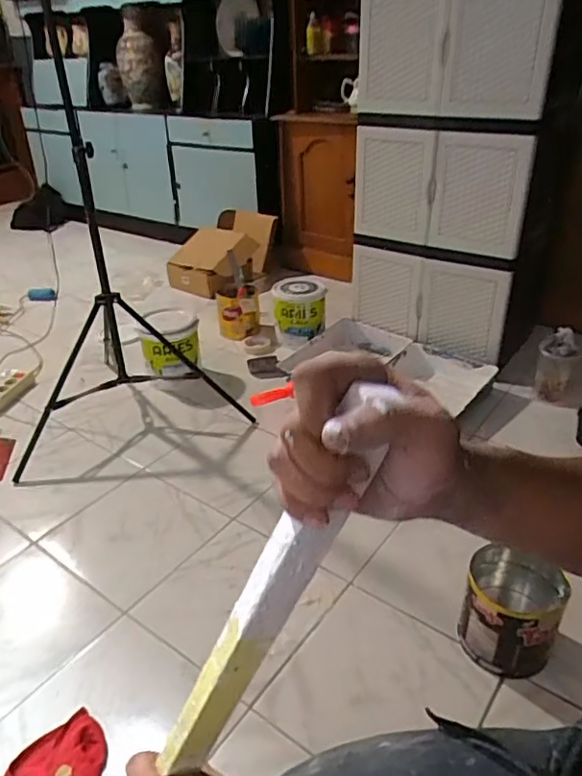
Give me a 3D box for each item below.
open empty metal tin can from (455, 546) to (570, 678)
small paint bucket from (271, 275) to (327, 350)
[{"bbox_3d":[0.352,0.376,0.934,0.142,0.140,0.122,16,35,27],"label":"open empty metal tin can"},{"bbox_3d":[0.029,-0.254,1.970,0.179,0.179,0.193,-1,31,1],"label":"small paint bucket"}]

